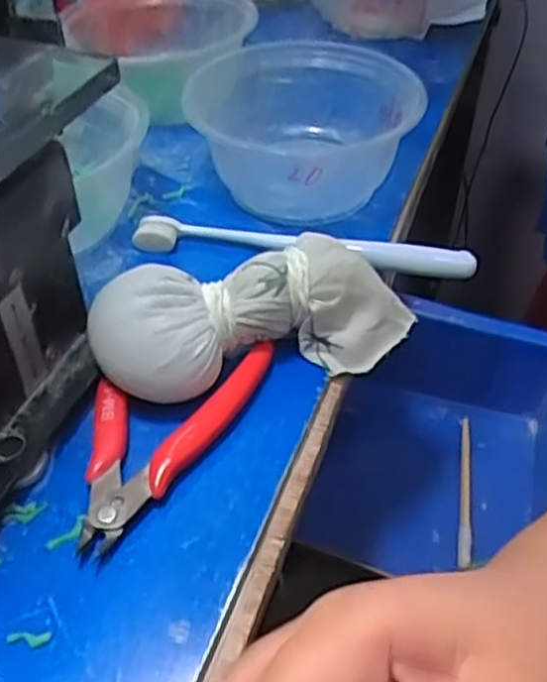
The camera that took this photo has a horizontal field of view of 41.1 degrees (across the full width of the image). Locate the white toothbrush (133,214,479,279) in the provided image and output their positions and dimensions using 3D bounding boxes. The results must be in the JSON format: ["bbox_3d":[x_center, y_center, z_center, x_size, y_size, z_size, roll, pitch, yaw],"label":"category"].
[{"bbox_3d":[0.015,-0.050,0.395,0.182,0.018,0.015,7,45,7],"label":"white toothbrush"}]

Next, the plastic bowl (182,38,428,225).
[{"bbox_3d":[0.022,-0.123,0.431,0.115,0.059,0.123,0,44,0],"label":"plastic bowl"}]

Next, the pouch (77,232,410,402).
[{"bbox_3d":[-0.005,-0.011,0.332,0.152,0.049,0.050,-15,46,-15],"label":"pouch"}]

